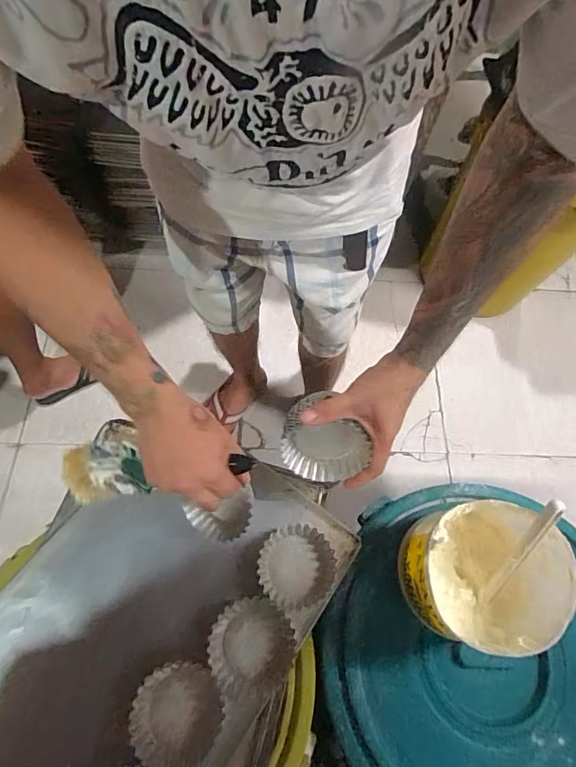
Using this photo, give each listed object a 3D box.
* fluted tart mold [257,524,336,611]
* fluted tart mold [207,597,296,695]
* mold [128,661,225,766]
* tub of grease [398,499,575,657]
[{"bbox_3d":[0.012,0.234,0.544,0.095,0.025,0.096,4,67,-1],"label":"fluted tart mold"},{"bbox_3d":[-0.043,0.309,0.499,0.097,0.022,0.095,-2,67,-4],"label":"fluted tart mold"},{"bbox_3d":[-0.123,0.365,0.466,0.094,0.013,0.096,-29,71,-15],"label":"mold"},{"bbox_3d":[0.231,0.233,0.523,0.159,0.142,0.152,1,67,-3],"label":"tub of grease"}]

